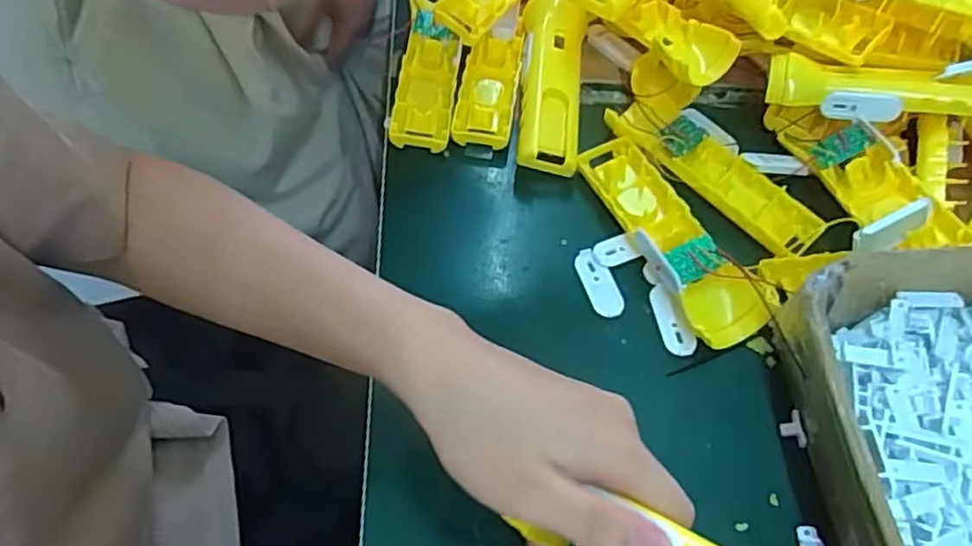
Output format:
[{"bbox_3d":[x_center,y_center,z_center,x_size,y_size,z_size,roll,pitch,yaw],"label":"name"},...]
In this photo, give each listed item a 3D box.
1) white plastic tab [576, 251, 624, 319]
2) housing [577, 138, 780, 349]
[{"bbox_3d":[0.073,0.007,0.441,0.020,0.007,0.049,-12,59,-11],"label":"white plastic tab"},{"bbox_3d":[0.117,-0.027,0.447,0.043,0.034,0.163,-21,61,-16],"label":"housing"}]

